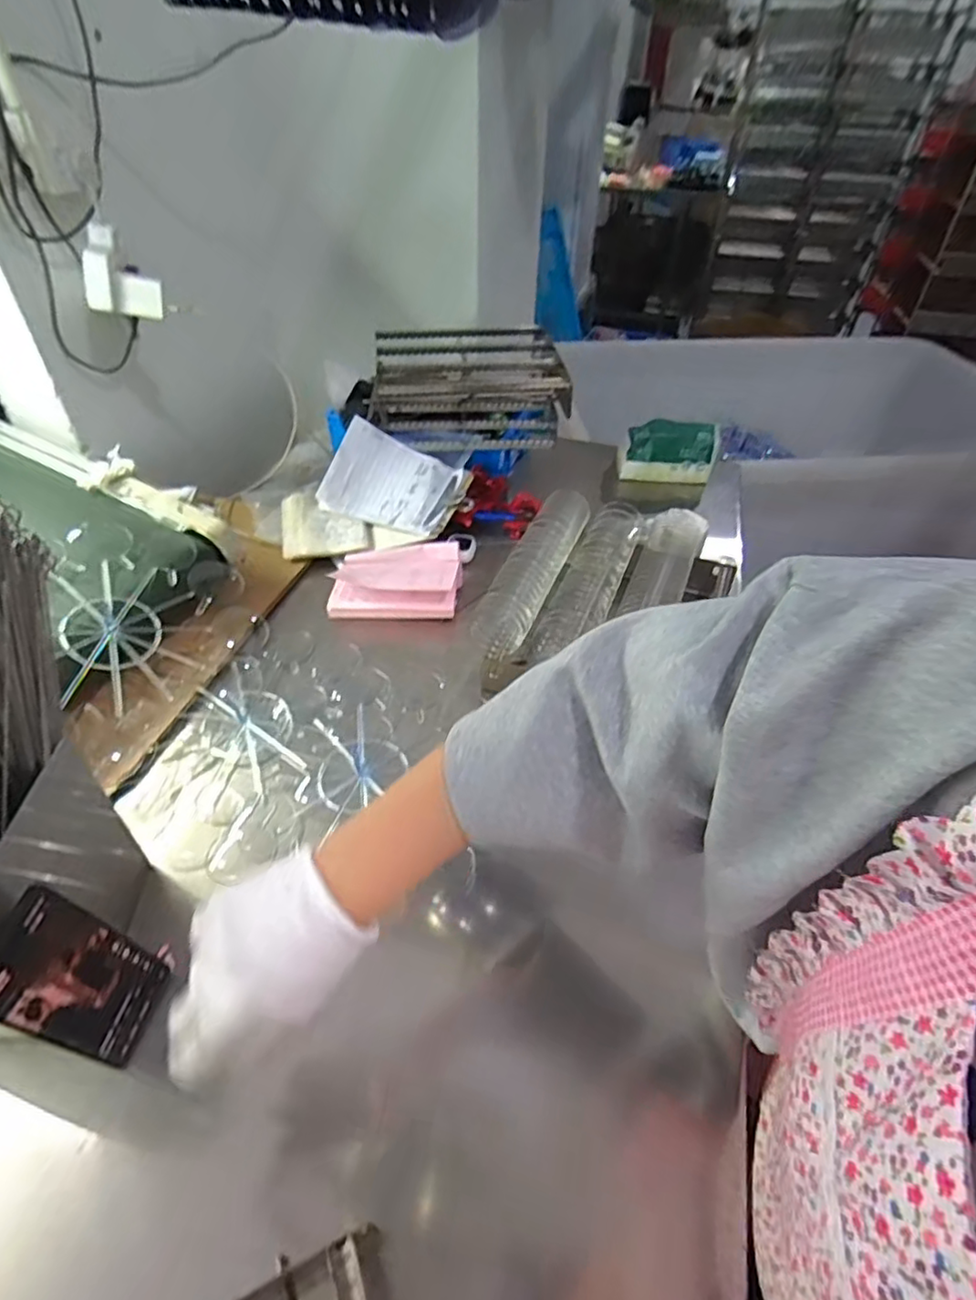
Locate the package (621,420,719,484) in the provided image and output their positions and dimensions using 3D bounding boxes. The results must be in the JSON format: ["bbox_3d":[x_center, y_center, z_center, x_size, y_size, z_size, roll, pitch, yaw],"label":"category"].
[{"bbox_3d":[0.330,-0.356,1.172,0.174,0.117,0.053,1,44,0],"label":"package"}]

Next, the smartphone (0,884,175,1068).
[{"bbox_3d":[-0.297,0.241,0.462,0.014,0.171,0.074,2,47,16],"label":"smartphone"}]

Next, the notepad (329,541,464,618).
[{"bbox_3d":[-0.131,-0.106,0.914,0.183,0.038,0.146,1,44,0],"label":"notepad"}]

